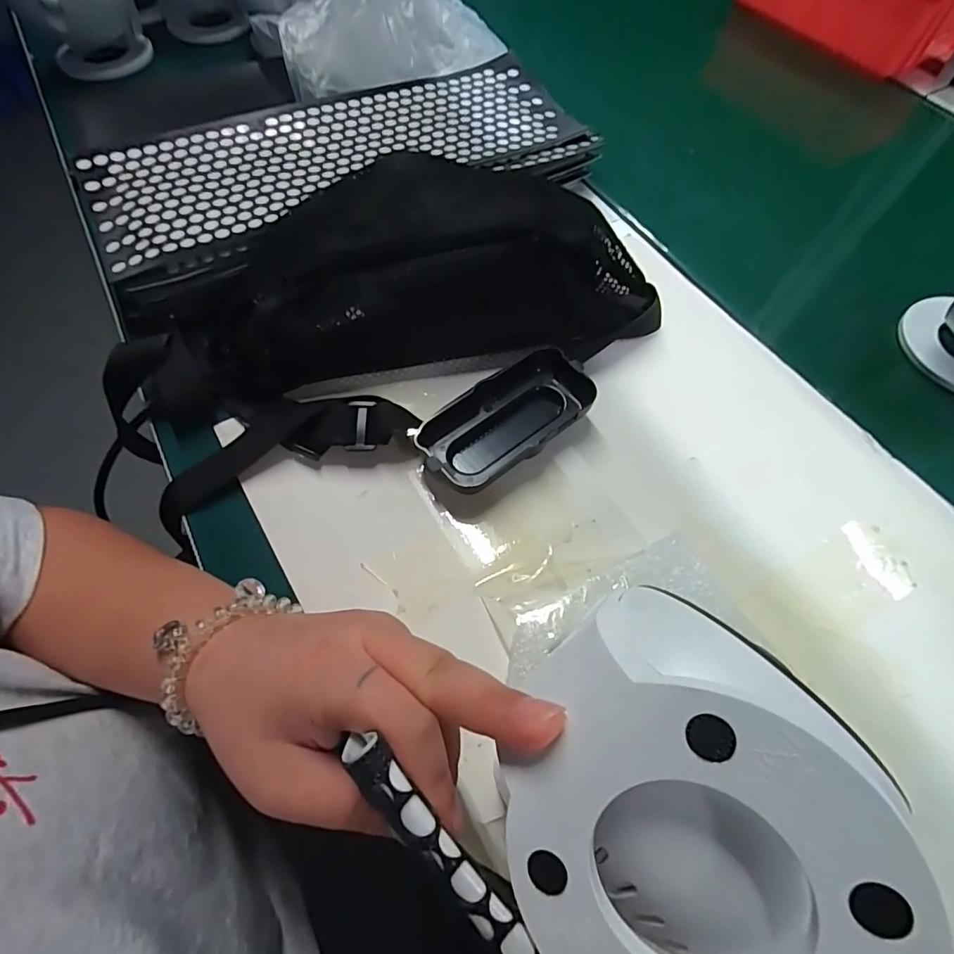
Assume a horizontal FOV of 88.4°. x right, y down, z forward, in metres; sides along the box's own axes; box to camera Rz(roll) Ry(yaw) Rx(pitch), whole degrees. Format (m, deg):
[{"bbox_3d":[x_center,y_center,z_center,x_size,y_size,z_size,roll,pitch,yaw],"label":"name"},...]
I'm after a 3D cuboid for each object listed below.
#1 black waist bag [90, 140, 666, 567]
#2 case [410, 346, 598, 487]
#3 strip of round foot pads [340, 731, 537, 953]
[{"bbox_3d":[-0.064,-0.112,0.305,0.356,0.085,0.164,-25,67,-13],"label":"black waist bag"},{"bbox_3d":[0.021,-0.035,0.301,0.108,0.026,0.051,-34,69,-17],"label":"case"},{"bbox_3d":[0.002,0.117,0.132,0.011,0.005,0.113,-37,90,-18],"label":"strip of round foot pads"}]

